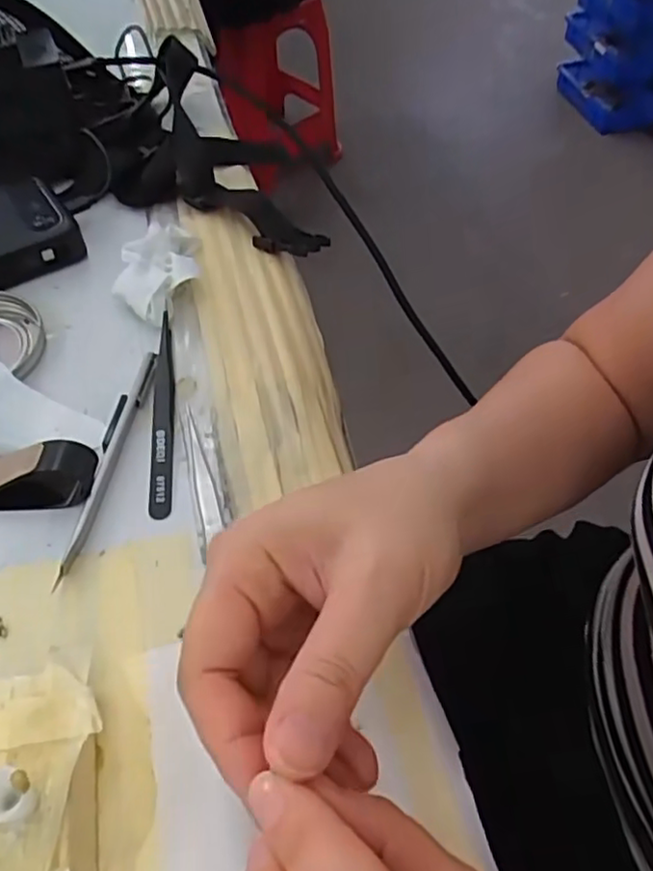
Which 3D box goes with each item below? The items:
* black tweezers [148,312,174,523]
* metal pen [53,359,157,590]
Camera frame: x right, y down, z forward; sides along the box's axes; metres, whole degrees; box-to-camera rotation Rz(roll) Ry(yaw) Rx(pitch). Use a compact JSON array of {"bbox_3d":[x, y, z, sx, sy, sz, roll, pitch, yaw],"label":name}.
[{"bbox_3d":[-0.085,-0.013,0.330,0.011,0.009,0.120,-6,54,-6],"label":"black tweezers"},{"bbox_3d":[-0.106,0.011,0.311,0.009,0.011,0.128,7,54,4],"label":"metal pen"}]

